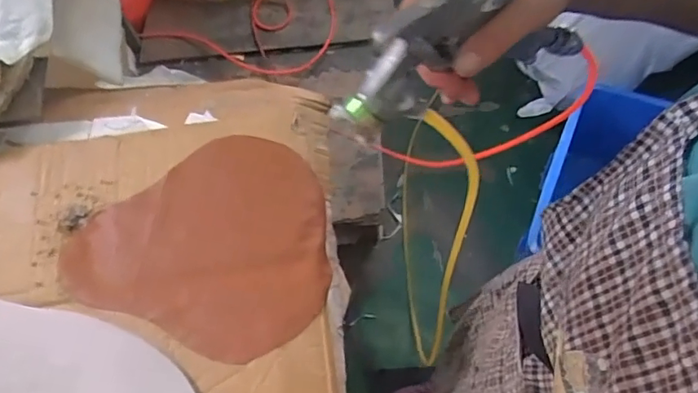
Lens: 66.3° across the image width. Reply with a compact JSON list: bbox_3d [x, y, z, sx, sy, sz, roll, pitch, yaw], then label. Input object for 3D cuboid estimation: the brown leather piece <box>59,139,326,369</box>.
[{"bbox_3d":[-0.171,0.045,0.686,0.309,0.014,0.272,21,68,7],"label":"brown leather piece"}]

